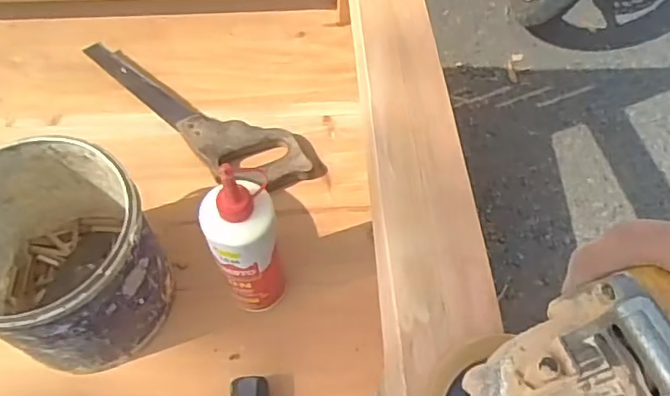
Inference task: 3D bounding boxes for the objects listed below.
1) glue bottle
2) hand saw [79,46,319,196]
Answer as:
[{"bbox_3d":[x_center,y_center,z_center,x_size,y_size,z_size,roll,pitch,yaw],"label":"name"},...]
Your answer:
[{"bbox_3d":[-0.087,0.048,0.591,0.068,0.221,0.063,2,60,-3],"label":"glue bottle"},{"bbox_3d":[-0.189,-0.100,0.774,0.357,0.033,0.099,26,61,11],"label":"hand saw"}]

